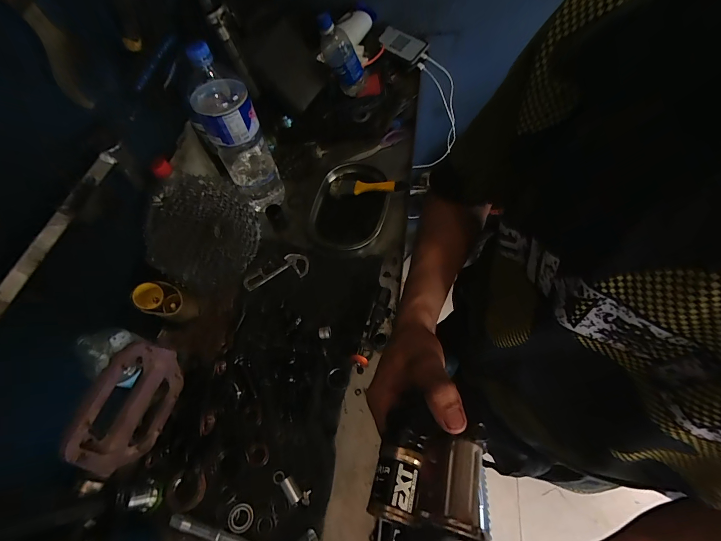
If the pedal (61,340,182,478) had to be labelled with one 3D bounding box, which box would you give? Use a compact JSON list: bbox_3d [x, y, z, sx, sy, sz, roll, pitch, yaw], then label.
[{"bbox_3d":[-0.188,0.110,0.266,0.013,0.100,0.094,9,64,9],"label":"pedal"}]

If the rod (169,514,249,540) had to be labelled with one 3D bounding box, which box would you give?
[{"bbox_3d":[-0.194,0.355,0.431,0.128,0.010,0.016,12,65,10],"label":"rod"}]

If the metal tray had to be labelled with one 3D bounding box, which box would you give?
[{"bbox_3d":[-0.019,-0.143,0.667,0.146,0.024,0.221,7,64,8],"label":"metal tray"}]

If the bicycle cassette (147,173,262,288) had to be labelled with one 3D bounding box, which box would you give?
[{"bbox_3d":[-0.264,-0.069,0.563,0.032,0.180,0.187,-1,51,43],"label":"bicycle cassette"}]

